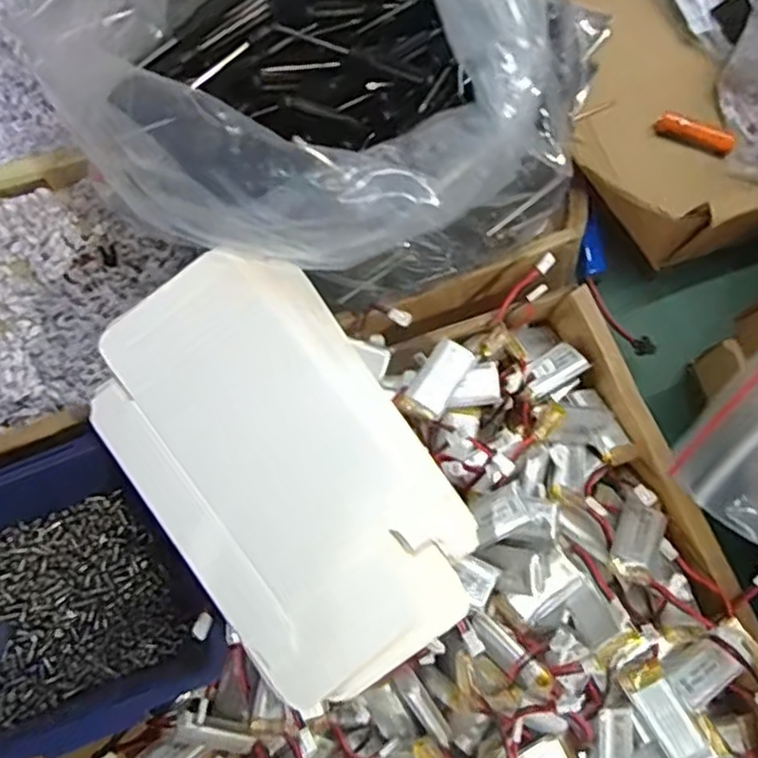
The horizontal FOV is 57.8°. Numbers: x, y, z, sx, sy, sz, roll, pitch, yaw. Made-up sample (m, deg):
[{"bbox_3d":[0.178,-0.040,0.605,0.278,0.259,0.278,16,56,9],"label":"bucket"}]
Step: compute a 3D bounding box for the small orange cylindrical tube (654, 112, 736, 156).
[{"bbox_3d":[0.200,-0.155,0.434,0.049,0.010,0.015,21,74,4],"label":"small orange cylindrical tube"}]

